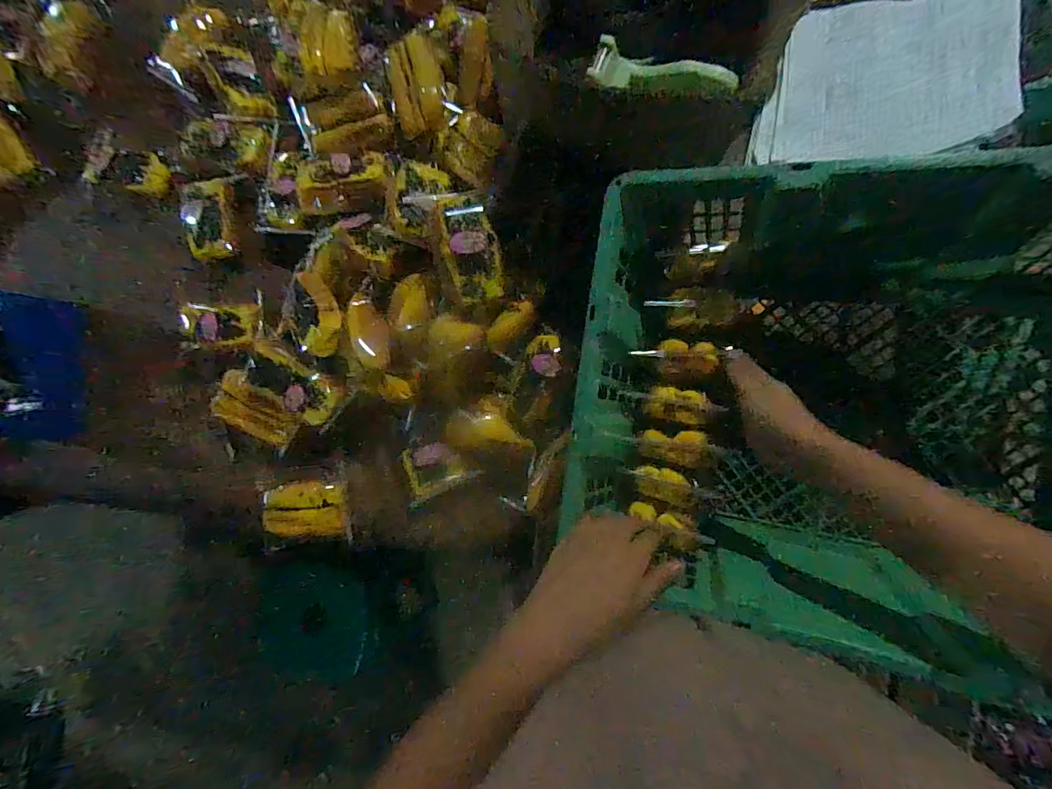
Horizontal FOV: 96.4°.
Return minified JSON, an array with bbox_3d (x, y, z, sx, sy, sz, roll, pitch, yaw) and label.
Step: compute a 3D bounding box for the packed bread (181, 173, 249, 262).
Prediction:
[{"bbox_3d":[-0.438,-0.248,0.656,0.071,0.034,0.118,0,87,5],"label":"packed bread"}]

